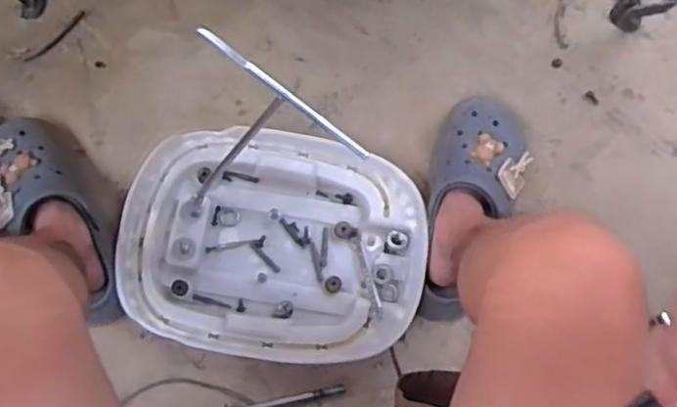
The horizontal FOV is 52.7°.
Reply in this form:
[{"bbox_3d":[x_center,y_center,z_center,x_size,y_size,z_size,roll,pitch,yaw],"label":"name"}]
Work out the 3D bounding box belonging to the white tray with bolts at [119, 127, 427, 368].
[{"bbox_3d":[-0.077,0.047,0.820,0.350,0.041,0.267,12,77,2],"label":"white tray with bolts"}]

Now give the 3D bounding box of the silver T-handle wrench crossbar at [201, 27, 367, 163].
[{"bbox_3d":[-0.046,-0.094,0.599,0.181,0.009,0.010,37,79,-14],"label":"silver T-handle wrench crossbar"}]

